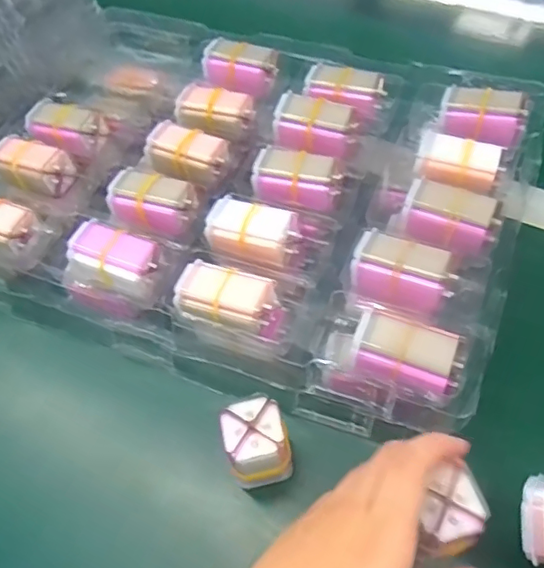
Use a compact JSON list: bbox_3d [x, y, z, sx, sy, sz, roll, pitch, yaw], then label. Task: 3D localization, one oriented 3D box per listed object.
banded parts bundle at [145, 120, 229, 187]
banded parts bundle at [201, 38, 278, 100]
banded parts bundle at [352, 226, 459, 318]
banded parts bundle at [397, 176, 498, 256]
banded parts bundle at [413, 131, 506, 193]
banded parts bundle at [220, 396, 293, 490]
[{"bbox_3d":[-0.064,-0.098,0.421,0.058,0.027,0.035,28,62,22],"label":"banded parts bundle"},{"bbox_3d":[-0.027,-0.185,0.474,0.057,0.027,0.036,17,58,16],"label":"banded parts bundle"},{"bbox_3d":[0.081,-0.004,0.350,0.059,0.040,0.033,19,59,17],"label":"banded parts bundle"},{"bbox_3d":[0.117,-0.044,0.368,0.058,0.025,0.033,23,60,19],"label":"banded parts bundle"},{"bbox_3d":[0.130,-0.086,0.392,0.055,0.018,0.033,15,58,15],"label":"banded parts bundle"},{"bbox_3d":[-0.008,0.094,0.324,0.034,0.057,0.034,-14,55,-5],"label":"banded parts bundle"}]

